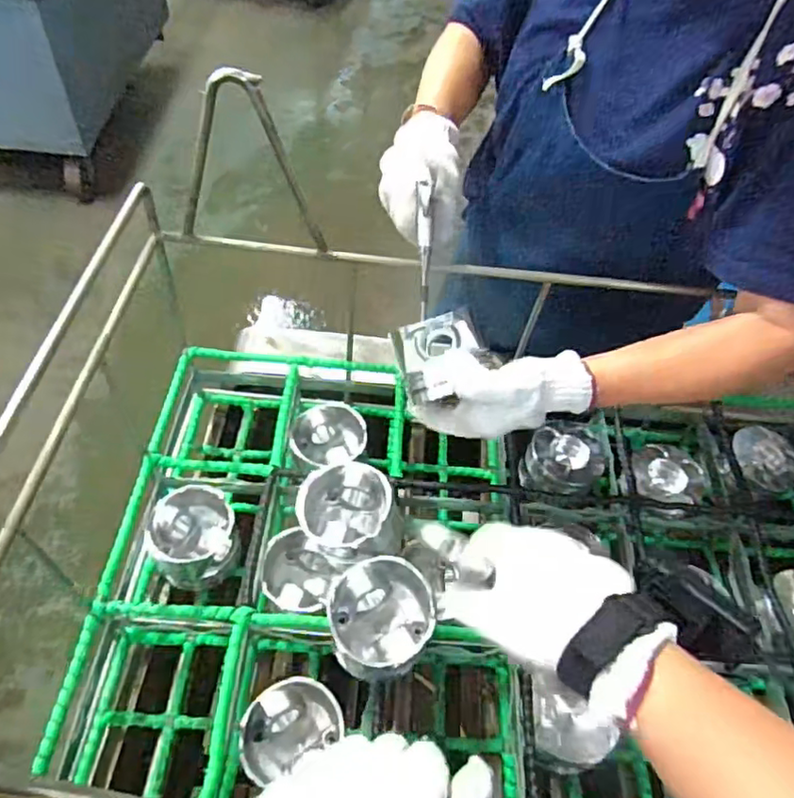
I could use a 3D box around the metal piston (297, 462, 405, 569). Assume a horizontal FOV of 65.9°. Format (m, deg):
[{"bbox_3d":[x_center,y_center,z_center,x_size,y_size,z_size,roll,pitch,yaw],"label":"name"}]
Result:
[{"bbox_3d":[-0.047,0.112,0.593,0.095,0.065,0.095,-16,57,-17],"label":"metal piston"}]

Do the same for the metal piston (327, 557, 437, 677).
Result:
[{"bbox_3d":[-0.015,0.188,0.527,0.087,0.068,0.084,3,54,-4],"label":"metal piston"}]

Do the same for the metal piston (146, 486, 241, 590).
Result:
[{"bbox_3d":[-0.219,0.151,0.665,0.089,0.063,0.101,-8,55,-11],"label":"metal piston"}]

